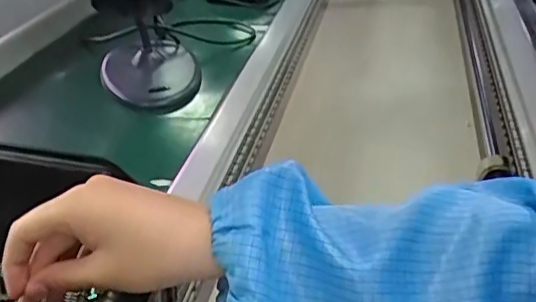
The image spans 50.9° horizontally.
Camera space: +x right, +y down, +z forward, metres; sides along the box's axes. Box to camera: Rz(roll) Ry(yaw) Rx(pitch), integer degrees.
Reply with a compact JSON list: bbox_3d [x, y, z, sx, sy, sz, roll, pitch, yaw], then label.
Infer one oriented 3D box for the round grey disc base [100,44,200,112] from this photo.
[{"bbox_3d":[-0.149,-0.089,0.703,0.122,0.028,0.134,3,35,-2],"label":"round grey disc base"}]

